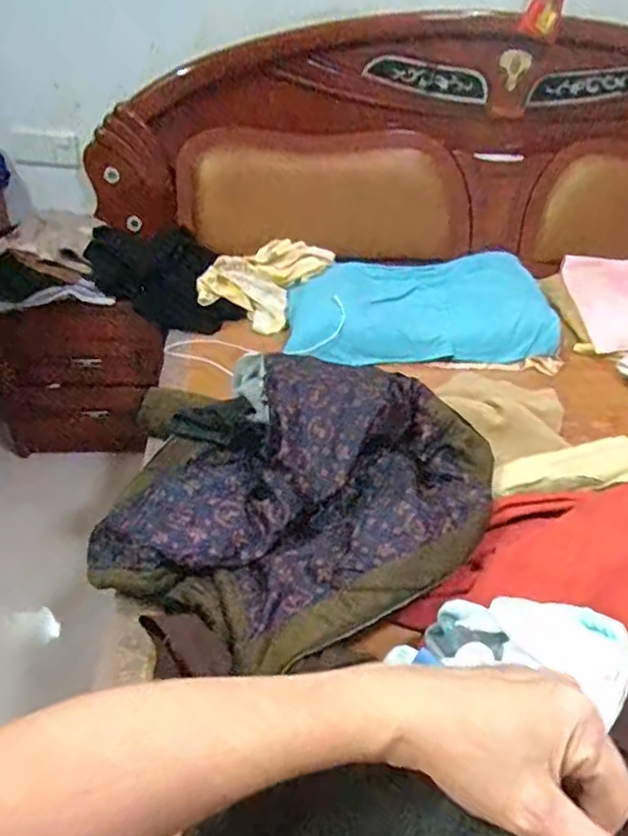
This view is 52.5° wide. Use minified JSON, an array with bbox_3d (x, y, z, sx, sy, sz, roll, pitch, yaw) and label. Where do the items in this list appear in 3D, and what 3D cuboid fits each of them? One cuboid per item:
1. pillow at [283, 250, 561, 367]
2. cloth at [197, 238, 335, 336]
[{"bbox_3d":[0.267,-0.281,1.650,0.675,0.100,0.384,-3,56,-6],"label":"pillow"},{"bbox_3d":[-0.129,-0.357,1.713,0.341,0.171,0.198,-1,33,-5],"label":"cloth"}]

